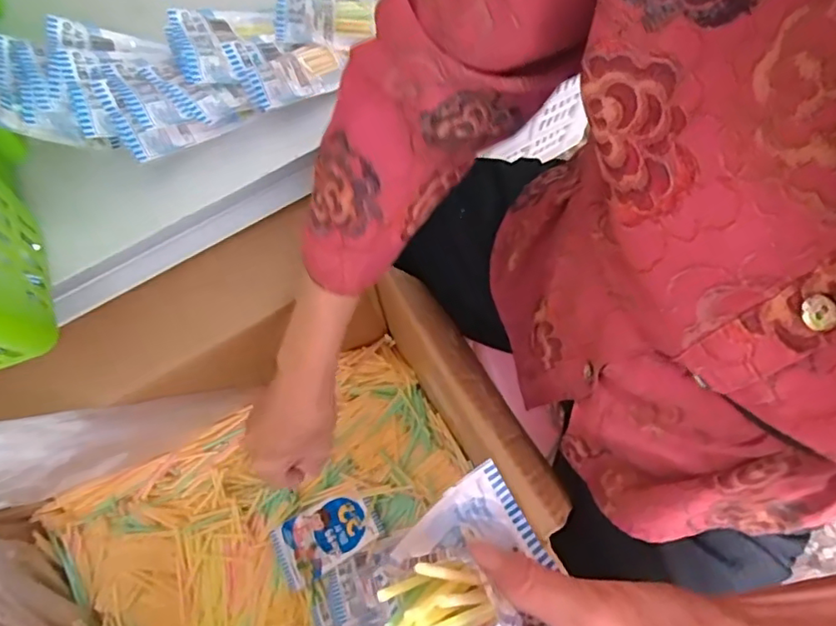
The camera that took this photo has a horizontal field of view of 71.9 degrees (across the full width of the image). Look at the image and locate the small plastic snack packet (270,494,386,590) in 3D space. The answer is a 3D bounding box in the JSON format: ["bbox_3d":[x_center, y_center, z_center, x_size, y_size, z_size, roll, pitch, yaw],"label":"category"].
[{"bbox_3d":[-0.093,0.225,0.585,0.105,0.011,0.063,-30,52,-10],"label":"small plastic snack packet"}]

